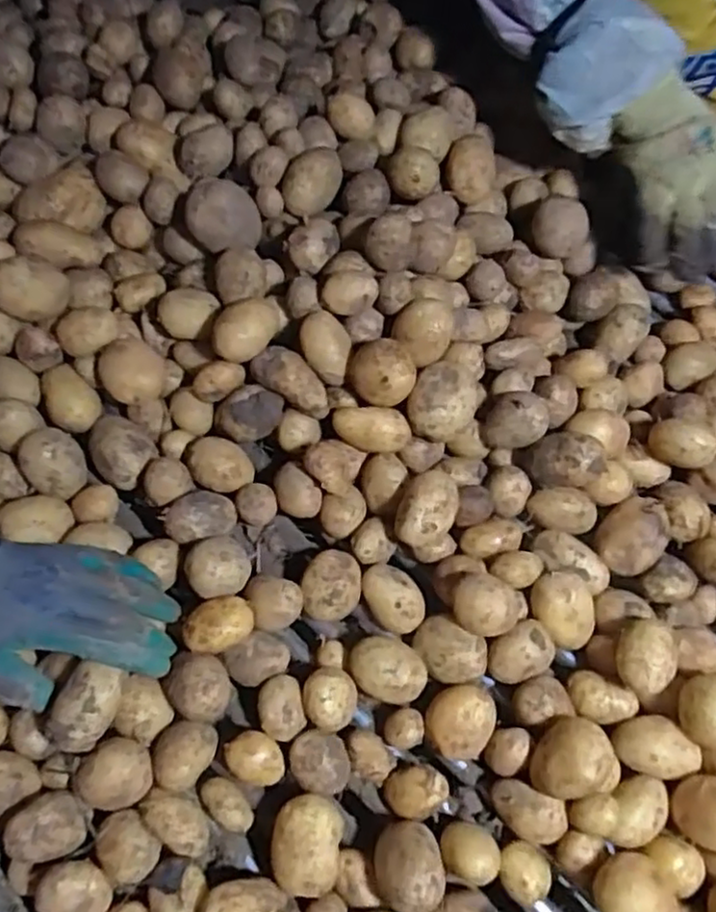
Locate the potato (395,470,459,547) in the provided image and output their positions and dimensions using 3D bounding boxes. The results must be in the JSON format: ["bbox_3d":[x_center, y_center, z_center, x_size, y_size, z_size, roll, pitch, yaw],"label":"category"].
[{"bbox_3d":[0.055,0.042,0.549,0.044,0.034,0.060,19,80,28],"label":"potato"}]

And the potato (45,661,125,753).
[{"bbox_3d":[-0.187,0.176,0.468,0.037,0.034,0.054,21,63,11],"label":"potato"}]

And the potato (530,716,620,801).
[{"bbox_3d":[0.145,0.211,0.463,0.051,0.043,0.052,0,61,0],"label":"potato"}]

